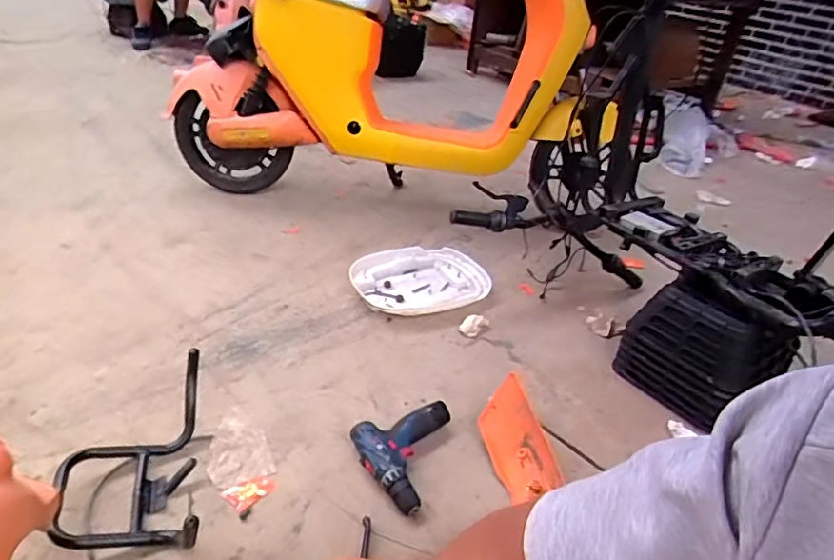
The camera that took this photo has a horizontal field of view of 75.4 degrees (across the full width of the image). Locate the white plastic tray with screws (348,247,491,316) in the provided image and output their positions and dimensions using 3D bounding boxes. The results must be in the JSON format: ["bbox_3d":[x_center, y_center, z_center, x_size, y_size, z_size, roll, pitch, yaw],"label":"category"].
[{"bbox_3d":[0.022,-0.001,1.446,0.355,0.055,0.260,-14,38,-31],"label":"white plastic tray with screws"}]

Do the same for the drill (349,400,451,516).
[{"bbox_3d":[-0.037,0.292,0.965,0.154,0.050,0.223,16,33,13],"label":"drill"}]

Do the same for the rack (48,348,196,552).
[{"bbox_3d":[-0.451,0.276,0.846,0.204,0.144,0.267,-3,34,-16],"label":"rack"}]

